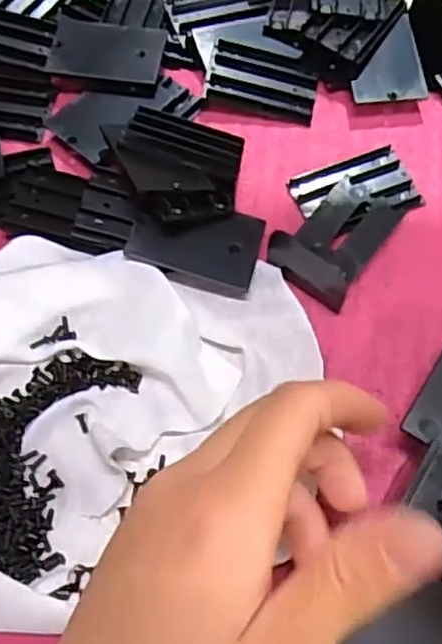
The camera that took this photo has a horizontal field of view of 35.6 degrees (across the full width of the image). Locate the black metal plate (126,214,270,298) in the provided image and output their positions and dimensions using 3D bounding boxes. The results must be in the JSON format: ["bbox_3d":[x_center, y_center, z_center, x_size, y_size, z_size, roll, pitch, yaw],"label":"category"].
[{"bbox_3d":[-0.011,-0.034,0.297,0.055,0.004,0.035,15,85,-9],"label":"black metal plate"}]

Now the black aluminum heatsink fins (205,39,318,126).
[{"bbox_3d":[0.021,-0.120,0.341,0.052,0.011,0.035,9,67,3],"label":"black aluminum heatsink fins"}]

